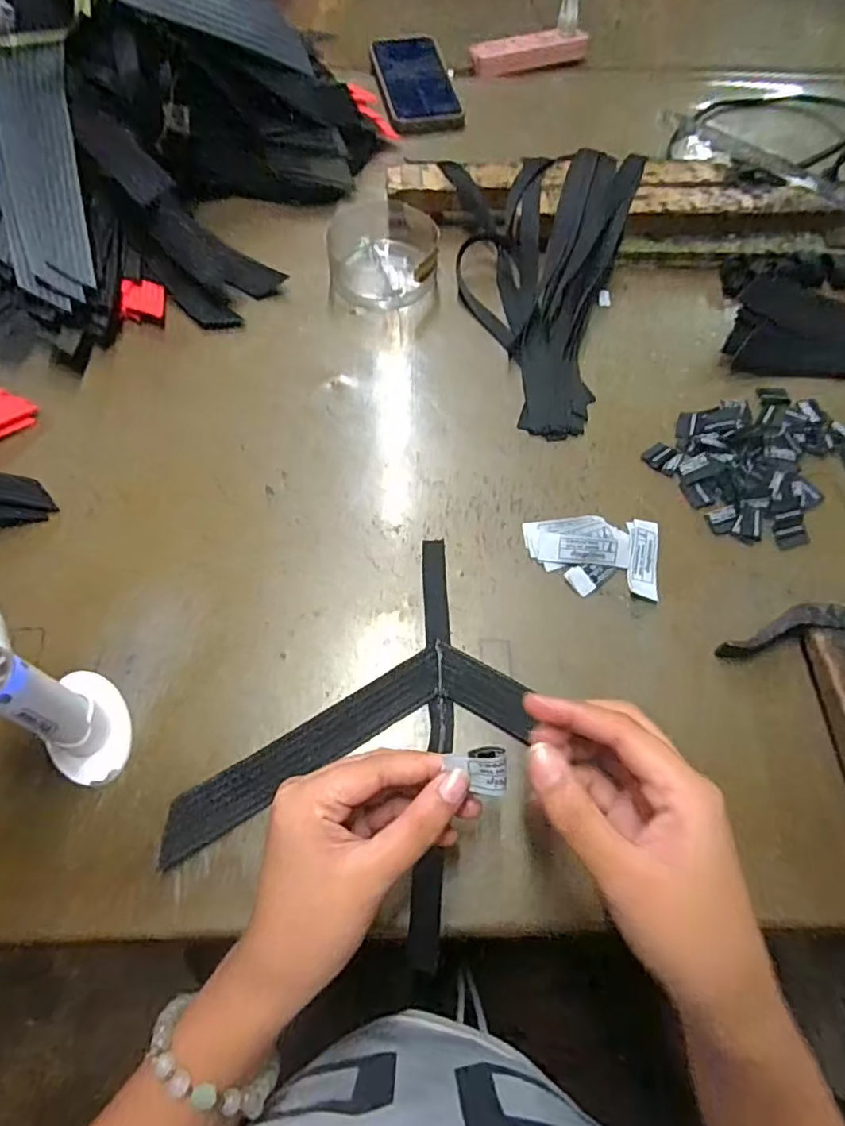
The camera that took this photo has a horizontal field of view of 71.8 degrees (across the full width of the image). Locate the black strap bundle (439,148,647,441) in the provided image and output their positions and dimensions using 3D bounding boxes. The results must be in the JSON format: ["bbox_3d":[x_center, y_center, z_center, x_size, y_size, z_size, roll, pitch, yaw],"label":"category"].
[{"bbox_3d":[0.086,-0.256,0.512,0.169,0.043,0.303,13,66,5],"label":"black strap bundle"}]

